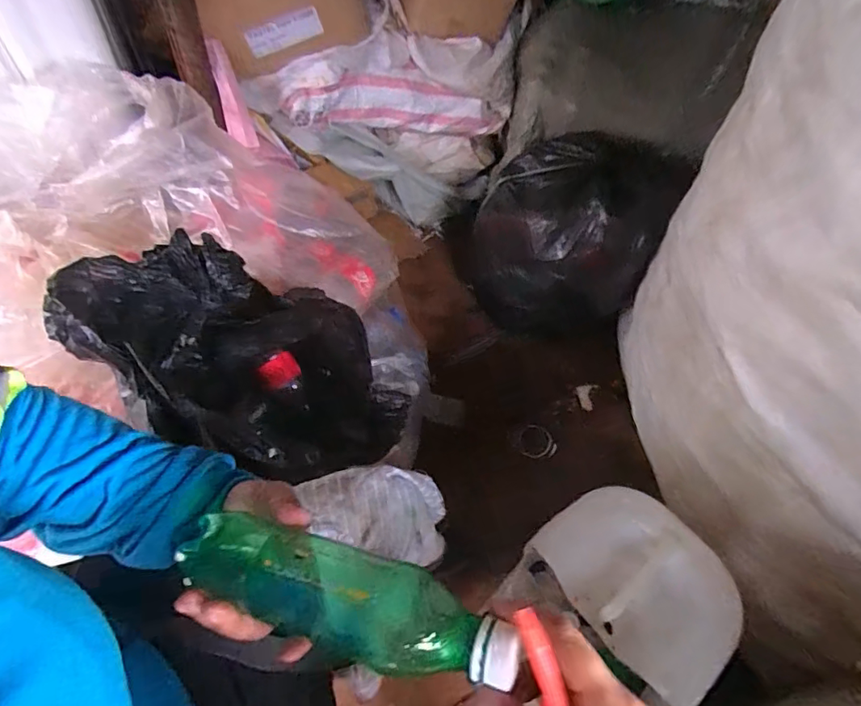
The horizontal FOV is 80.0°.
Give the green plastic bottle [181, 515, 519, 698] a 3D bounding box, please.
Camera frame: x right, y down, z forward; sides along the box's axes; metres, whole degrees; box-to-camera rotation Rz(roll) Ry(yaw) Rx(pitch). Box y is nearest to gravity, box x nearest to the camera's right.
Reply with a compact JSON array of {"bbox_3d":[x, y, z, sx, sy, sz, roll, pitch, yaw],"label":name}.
[{"bbox_3d":[-0.051,0.137,0.286,0.198,0.049,0.049,9,53,19],"label":"green plastic bottle"}]

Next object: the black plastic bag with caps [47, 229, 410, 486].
[{"bbox_3d":[-0.280,0.008,0.793,0.511,0.211,0.219,32,44,-36],"label":"black plastic bag with caps"}]

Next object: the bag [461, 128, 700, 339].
[{"bbox_3d":[0.300,-0.239,1.127,0.355,0.394,0.295,-6,55,-8],"label":"bag"}]

